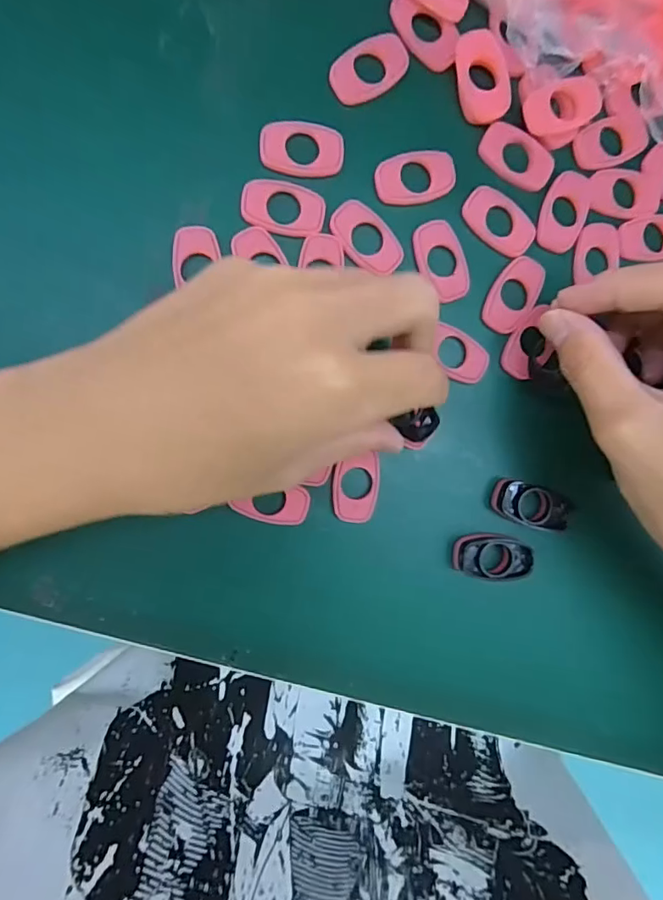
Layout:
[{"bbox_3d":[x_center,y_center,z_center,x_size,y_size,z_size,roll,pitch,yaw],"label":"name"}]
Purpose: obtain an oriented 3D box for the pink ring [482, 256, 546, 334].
[{"bbox_3d":[0.077,-0.065,0.214,0.020,0.004,0.031,28,92,-8],"label":"pink ring"}]

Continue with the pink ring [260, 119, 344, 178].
[{"bbox_3d":[-0.011,-0.117,0.198,0.031,0.006,0.020,3,95,-7],"label":"pink ring"}]

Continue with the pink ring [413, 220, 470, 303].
[{"bbox_3d":[0.046,-0.078,0.209,0.020,0.004,0.033,-25,98,-4],"label":"pink ring"}]

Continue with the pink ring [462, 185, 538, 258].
[{"bbox_3d":[0.070,-0.095,0.211,0.032,0.004,0.020,43,90,-8],"label":"pink ring"}]

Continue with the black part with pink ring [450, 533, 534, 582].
[{"bbox_3d":[0.069,0.046,0.219,0.032,0.008,0.019,11,94,-7],"label":"black part with pink ring"}]

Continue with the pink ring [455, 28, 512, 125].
[{"bbox_3d":[0.060,-0.148,0.203,0.019,0.007,0.031,-17,97,-4],"label":"pink ring"}]

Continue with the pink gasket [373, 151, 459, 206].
[{"bbox_3d":[0.034,-0.110,0.206,0.033,0.004,0.019,-14,97,-5],"label":"pink gasket"}]

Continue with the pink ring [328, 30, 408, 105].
[{"bbox_3d":[0.015,-0.149,0.198,0.033,0.004,0.019,-36,98,-2],"label":"pink ring"}]

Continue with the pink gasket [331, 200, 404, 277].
[{"bbox_3d":[0.014,-0.084,0.203,0.031,0.004,0.019,44,89,-8],"label":"pink gasket"}]

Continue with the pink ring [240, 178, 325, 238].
[{"bbox_3d":[-0.018,-0.094,0.197,0.032,0.004,0.020,10,94,-7],"label":"pink ring"}]

